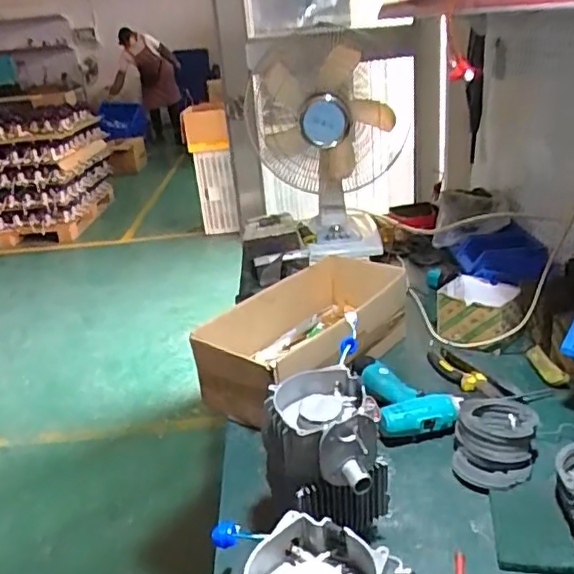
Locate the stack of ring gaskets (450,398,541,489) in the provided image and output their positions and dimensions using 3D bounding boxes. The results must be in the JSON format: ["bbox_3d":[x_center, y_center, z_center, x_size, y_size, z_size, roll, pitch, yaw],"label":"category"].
[{"bbox_3d":[0.299,0.219,0.879,0.110,0.066,0.133,3,25,18],"label":"stack of ring gaskets"}]

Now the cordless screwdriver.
[{"bbox_3d":[0.194,0.183,1.024,0.133,0.062,0.197,-10,24,-11],"label":"cordless screwdriver"}]

